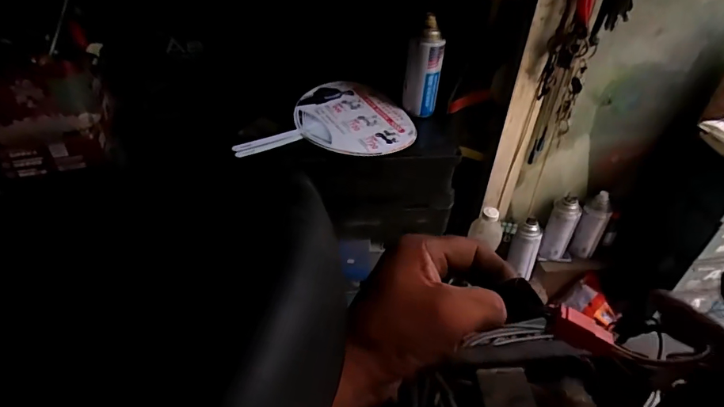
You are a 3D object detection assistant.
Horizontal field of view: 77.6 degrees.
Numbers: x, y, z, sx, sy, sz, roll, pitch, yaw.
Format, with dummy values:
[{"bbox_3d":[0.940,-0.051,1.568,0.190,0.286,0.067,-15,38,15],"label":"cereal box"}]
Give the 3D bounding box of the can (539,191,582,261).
[{"bbox_3d":[0.439,0.055,0.998,0.057,0.144,0.058,22,43,21],"label":"can"}]

